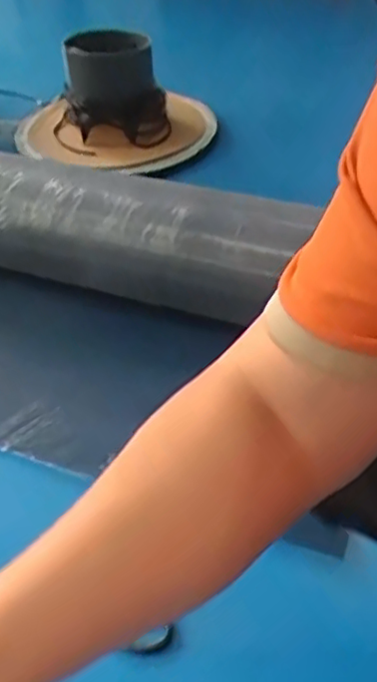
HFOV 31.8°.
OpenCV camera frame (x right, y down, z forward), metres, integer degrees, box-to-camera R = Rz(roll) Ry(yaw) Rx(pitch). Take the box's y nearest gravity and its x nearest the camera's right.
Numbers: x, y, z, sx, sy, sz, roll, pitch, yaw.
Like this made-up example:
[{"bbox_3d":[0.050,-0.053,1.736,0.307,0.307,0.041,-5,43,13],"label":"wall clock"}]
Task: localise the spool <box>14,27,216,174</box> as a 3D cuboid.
[{"bbox_3d":[-0.186,-0.575,1.553,0.480,0.219,0.378,-1,42,1],"label":"spool"}]

